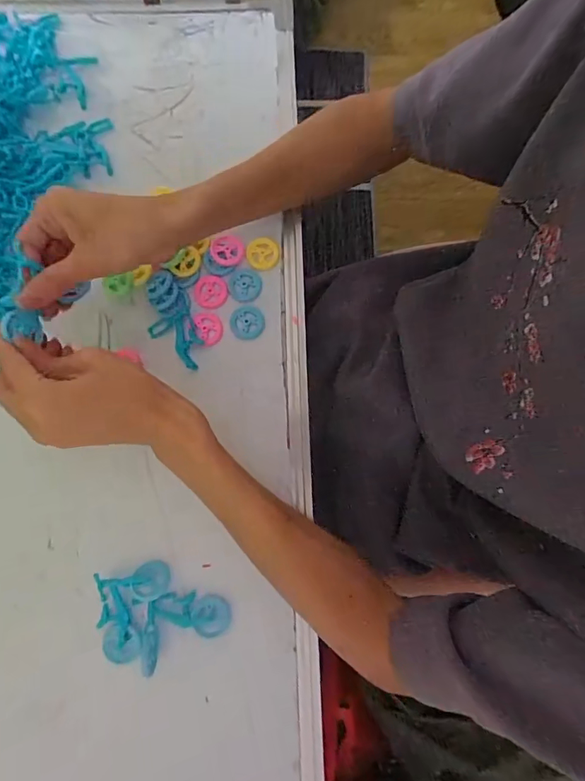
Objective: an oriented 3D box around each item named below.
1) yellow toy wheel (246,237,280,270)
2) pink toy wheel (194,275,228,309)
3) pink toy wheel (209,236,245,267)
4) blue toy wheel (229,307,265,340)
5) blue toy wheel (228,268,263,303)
[{"bbox_3d":[-0.027,-0.125,0.393,0.029,0.004,0.030,0,80,-1],"label":"yellow toy wheel"},{"bbox_3d":[-0.074,-0.089,0.386,0.029,0.004,0.029,0,80,-1],"label":"pink toy wheel"},{"bbox_3d":[-0.058,-0.125,0.387,0.030,0.008,0.026,-5,80,-2],"label":"pink toy wheel"},{"bbox_3d":[-0.040,-0.060,0.382,0.030,0.004,0.029,0,80,-1],"label":"blue toy wheel"},{"bbox_3d":[-0.043,-0.095,0.389,0.030,0.004,0.030,0,80,-1],"label":"blue toy wheel"}]

